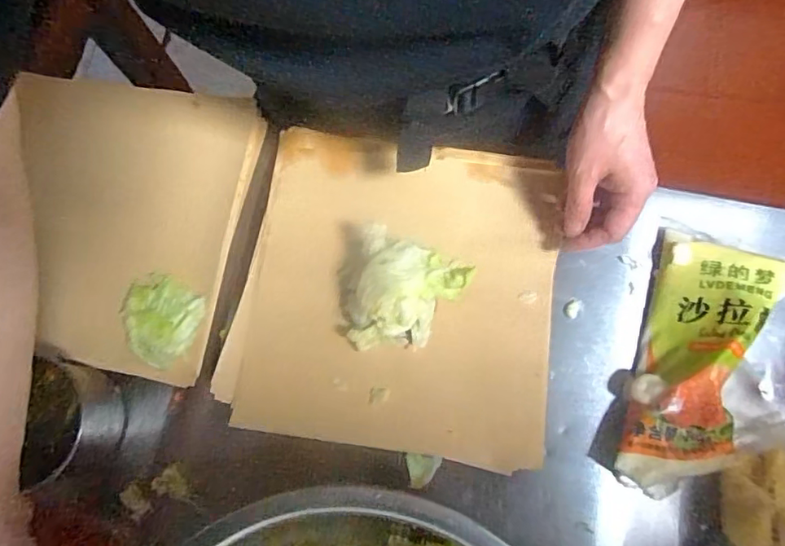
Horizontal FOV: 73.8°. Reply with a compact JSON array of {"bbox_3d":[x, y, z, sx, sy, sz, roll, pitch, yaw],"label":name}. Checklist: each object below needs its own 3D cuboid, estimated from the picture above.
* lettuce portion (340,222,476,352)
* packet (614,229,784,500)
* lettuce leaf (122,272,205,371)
[{"bbox_3d":[-0.001,0.023,0.493,0.105,0.088,0.104,-1,76,2],"label":"lettuce portion"},{"bbox_3d":[0.284,0.084,0.490,0.110,0.057,0.249,24,78,8],"label":"packet"},{"bbox_3d":[-0.233,0.045,0.519,0.084,0.035,0.077,29,79,9],"label":"lettuce leaf"}]

